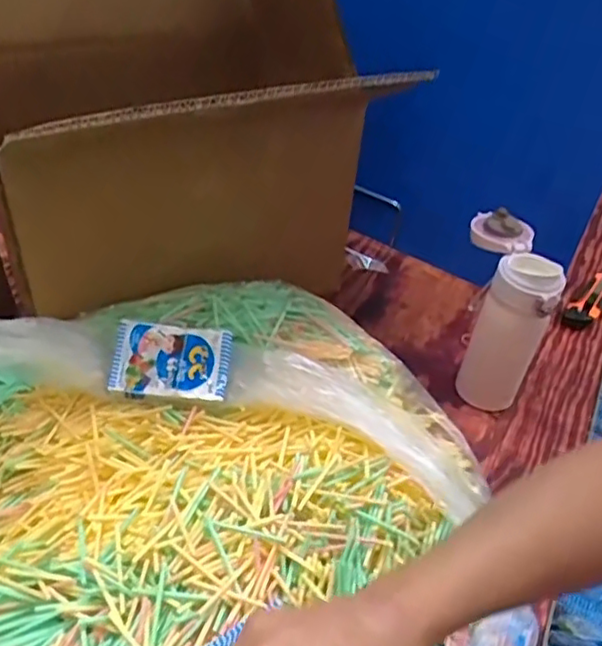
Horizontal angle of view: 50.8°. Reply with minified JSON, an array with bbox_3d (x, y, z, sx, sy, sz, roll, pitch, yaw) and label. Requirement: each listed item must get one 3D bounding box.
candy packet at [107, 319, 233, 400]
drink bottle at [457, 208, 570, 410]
[{"bbox_3d":[-0.124,0.035,0.608,0.109,0.012,0.071,5,66,0],"label":"candy packet"},{"bbox_3d":[0.216,-0.007,0.704,0.075,0.194,0.123,6,40,0],"label":"drink bottle"}]

